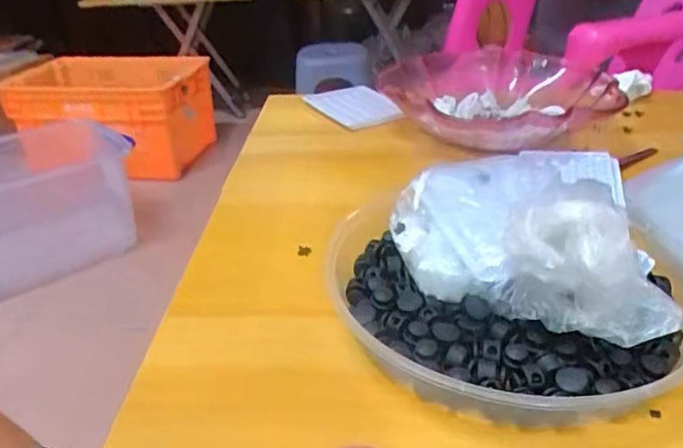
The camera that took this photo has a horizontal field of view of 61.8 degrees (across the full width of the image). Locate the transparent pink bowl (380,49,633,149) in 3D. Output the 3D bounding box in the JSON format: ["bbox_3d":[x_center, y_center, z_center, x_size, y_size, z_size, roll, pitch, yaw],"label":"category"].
[{"bbox_3d":[0.192,-0.158,0.708,0.244,0.060,0.335,-10,30,-10],"label":"transparent pink bowl"}]

